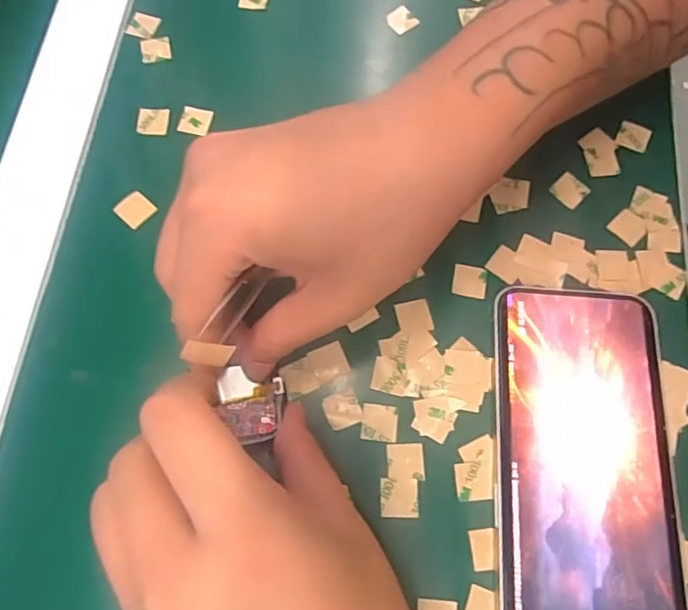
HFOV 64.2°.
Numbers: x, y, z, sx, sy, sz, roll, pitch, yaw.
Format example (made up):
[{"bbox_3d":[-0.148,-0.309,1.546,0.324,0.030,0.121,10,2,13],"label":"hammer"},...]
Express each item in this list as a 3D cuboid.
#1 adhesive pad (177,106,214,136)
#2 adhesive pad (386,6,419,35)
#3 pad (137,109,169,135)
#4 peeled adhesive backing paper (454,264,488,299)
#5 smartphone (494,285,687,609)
[{"bbox_3d":[-0.077,-0.095,0.283,0.015,0.004,0.015,13,82,-1],"label":"adhesive pad"},{"bbox_3d":[0.032,-0.159,0.305,0.014,0.004,0.015,-37,81,-3],"label":"adhesive pad"},{"bbox_3d":[-0.099,-0.095,0.281,0.016,0.004,0.015,-1,71,0],"label":"pad"},{"bbox_3d":[0.059,-0.011,0.256,0.015,0.004,0.015,9,74,7],"label":"peeled adhesive backing paper"},{"bbox_3d":[0.098,0.063,0.226,0.070,0.008,0.143,4,71,1],"label":"smartphone"}]

